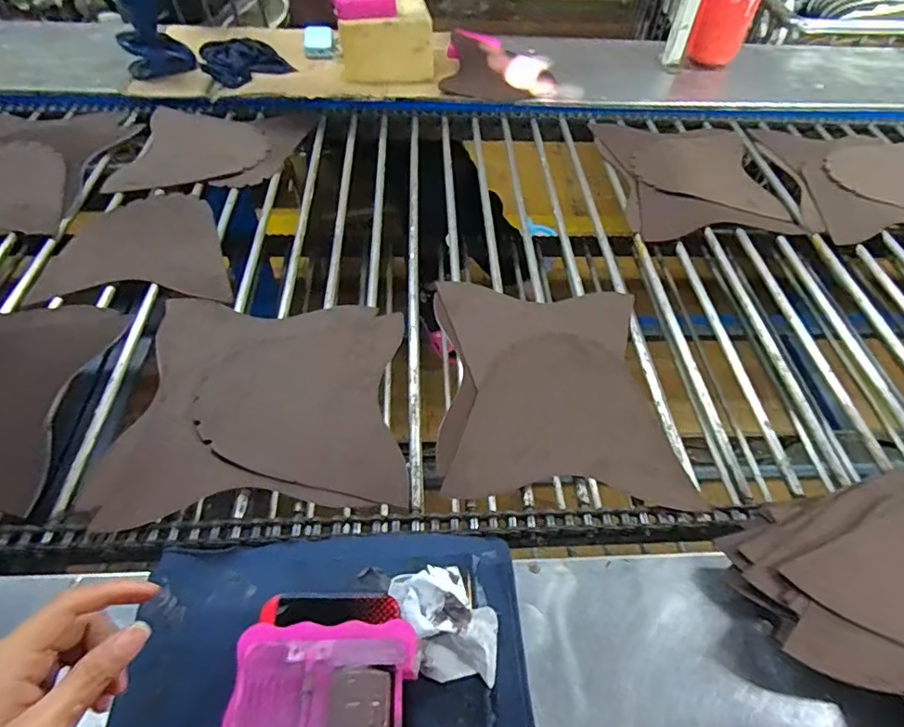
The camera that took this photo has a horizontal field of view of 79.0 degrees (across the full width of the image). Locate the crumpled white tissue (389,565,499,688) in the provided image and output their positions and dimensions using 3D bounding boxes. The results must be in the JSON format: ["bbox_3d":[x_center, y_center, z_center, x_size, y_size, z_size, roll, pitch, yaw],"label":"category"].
[{"bbox_3d":[-0.001,0.208,0.440,0.074,0.052,0.100,-20,55,-19],"label":"crumpled white tissue"}]

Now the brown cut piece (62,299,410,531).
[{"bbox_3d":[-0.211,0.039,0.616,0.305,0.029,0.270,-2,53,-5],"label":"brown cut piece"}]

